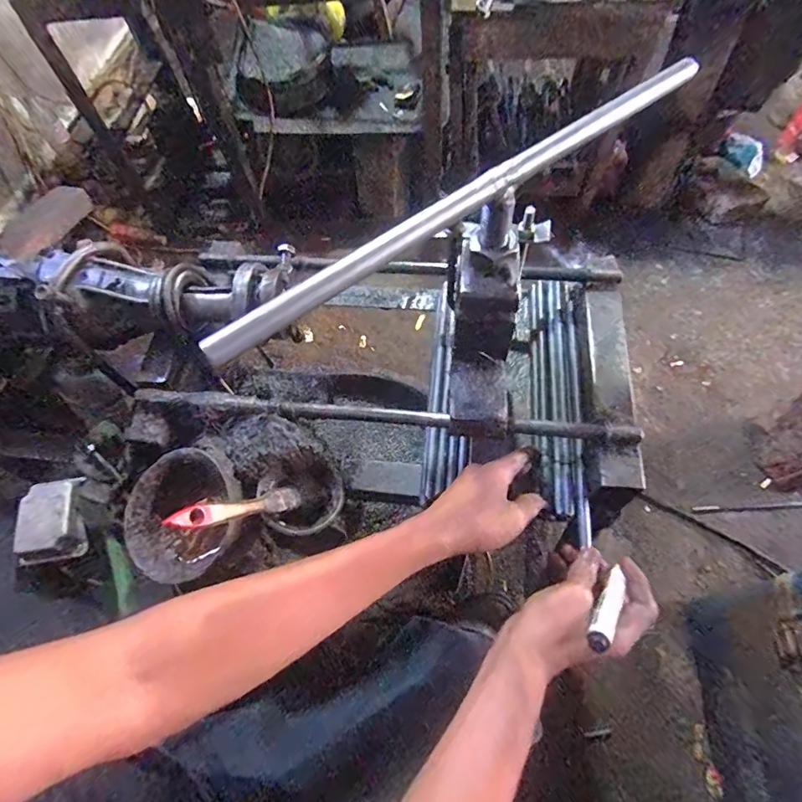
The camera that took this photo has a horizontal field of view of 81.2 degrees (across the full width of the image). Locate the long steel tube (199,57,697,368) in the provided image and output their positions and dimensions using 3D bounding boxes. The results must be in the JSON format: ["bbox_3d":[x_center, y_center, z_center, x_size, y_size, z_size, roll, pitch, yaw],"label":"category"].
[{"bbox_3d":[0.067,-0.158,0.345,0.464,0.016,0.014,-37,64,-15],"label":"long steel tube"}]

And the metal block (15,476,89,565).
[{"bbox_3d":[-0.378,0.130,0.511,0.059,0.029,0.081,-13,60,-3],"label":"metal block"}]

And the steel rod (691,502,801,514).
[{"bbox_3d":[0.847,0.252,1.113,0.303,0.009,0.017,-4,60,2],"label":"steel rod"}]

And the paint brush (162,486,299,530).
[{"bbox_3d":[-0.151,0.101,0.443,0.016,0.141,0.021,-48,64,24],"label":"paint brush"}]

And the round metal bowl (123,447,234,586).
[{"bbox_3d":[-0.221,0.119,0.492,0.119,0.050,0.119,-1,84,6],"label":"round metal bowl"}]

